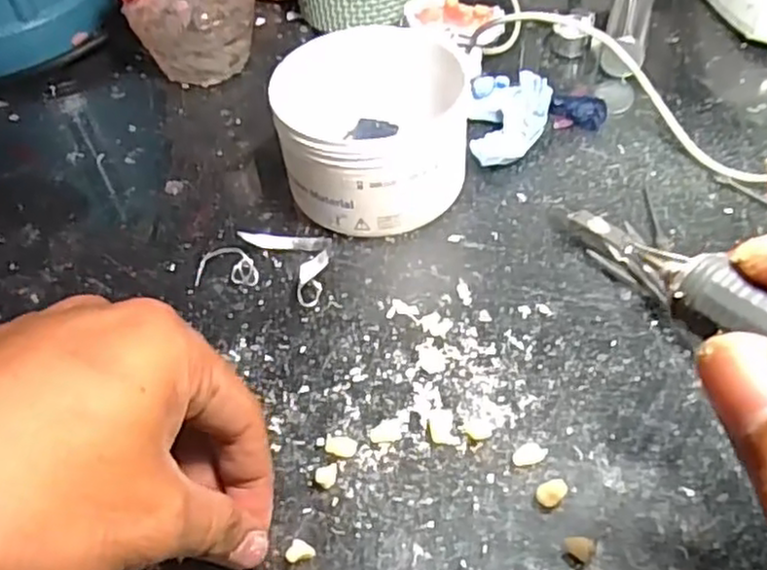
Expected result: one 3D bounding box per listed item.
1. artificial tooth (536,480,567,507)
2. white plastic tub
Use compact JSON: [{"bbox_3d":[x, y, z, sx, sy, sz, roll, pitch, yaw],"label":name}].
[{"bbox_3d":[0.061,0.075,0.258,0.011,0.006,0.008,-31,54,-21],"label":"artificial tooth"},{"bbox_3d":[-0.004,-0.075,0.351,0.085,0.065,0.087,-2,50,2],"label":"white plastic tub"}]

